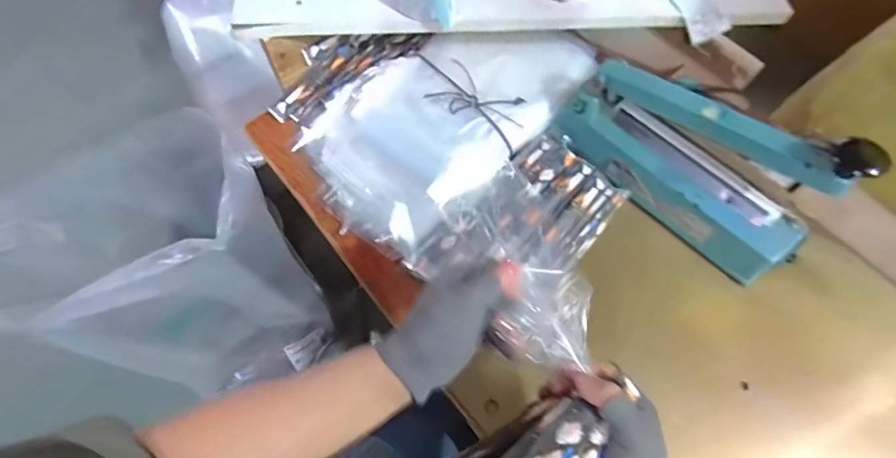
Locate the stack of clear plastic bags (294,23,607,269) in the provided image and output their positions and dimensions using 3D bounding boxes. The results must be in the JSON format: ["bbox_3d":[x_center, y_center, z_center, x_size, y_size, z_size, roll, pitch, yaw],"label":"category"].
[{"bbox_3d":[0.000,-0.164,0.603,0.233,0.057,0.406,42,71,16],"label":"stack of clear plastic bags"}]

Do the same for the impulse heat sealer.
[{"bbox_3d":[0.268,-0.085,0.506,0.300,0.173,0.067,42,71,16],"label":"impulse heat sealer"}]

